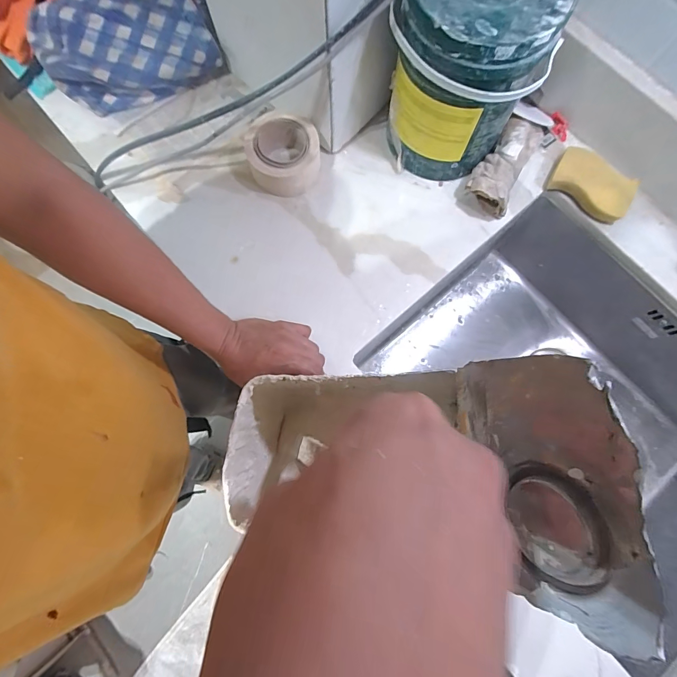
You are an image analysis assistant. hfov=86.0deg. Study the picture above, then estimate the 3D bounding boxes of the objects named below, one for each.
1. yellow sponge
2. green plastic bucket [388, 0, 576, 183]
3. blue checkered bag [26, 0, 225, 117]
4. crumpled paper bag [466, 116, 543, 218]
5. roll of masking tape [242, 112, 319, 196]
[{"bbox_3d":[0.378,-0.230,0.539,0.115,0.047,0.067,37,81,7],"label":"yellow sponge"},{"bbox_3d":[0.164,-0.329,0.467,0.175,0.212,0.160,-43,82,-8],"label":"green plastic bucket"},{"bbox_3d":[-0.316,-0.436,0.551,0.244,0.093,0.128,-19,79,-4],"label":"blue checkered bag"},{"bbox_3d":[0.247,-0.262,0.536,0.069,0.057,0.167,27,80,5],"label":"crumpled paper bag"},{"bbox_3d":[-0.082,-0.272,0.538,0.113,0.053,0.100,16,79,3],"label":"roll of masking tape"}]

